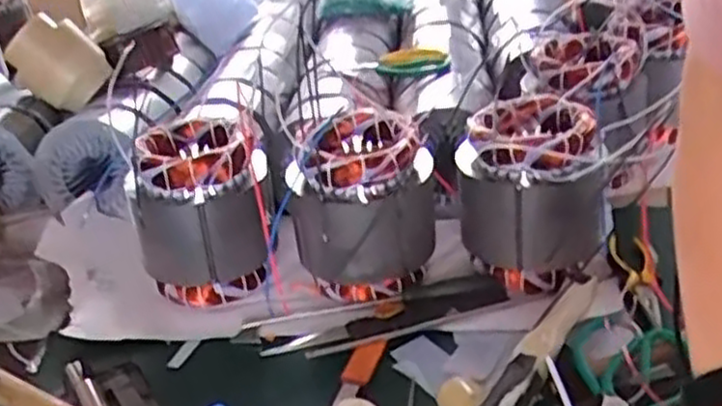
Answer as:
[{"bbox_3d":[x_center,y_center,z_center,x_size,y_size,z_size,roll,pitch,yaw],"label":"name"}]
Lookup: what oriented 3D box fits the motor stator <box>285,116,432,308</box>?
[{"bbox_3d":[0.001,0.002,0.847,0.147,0.171,0.123,-12,31,-13],"label":"motor stator"}]

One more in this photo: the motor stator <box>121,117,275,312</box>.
[{"bbox_3d":[-0.174,0.010,0.861,0.148,0.181,0.133,-9,31,-9],"label":"motor stator"}]

